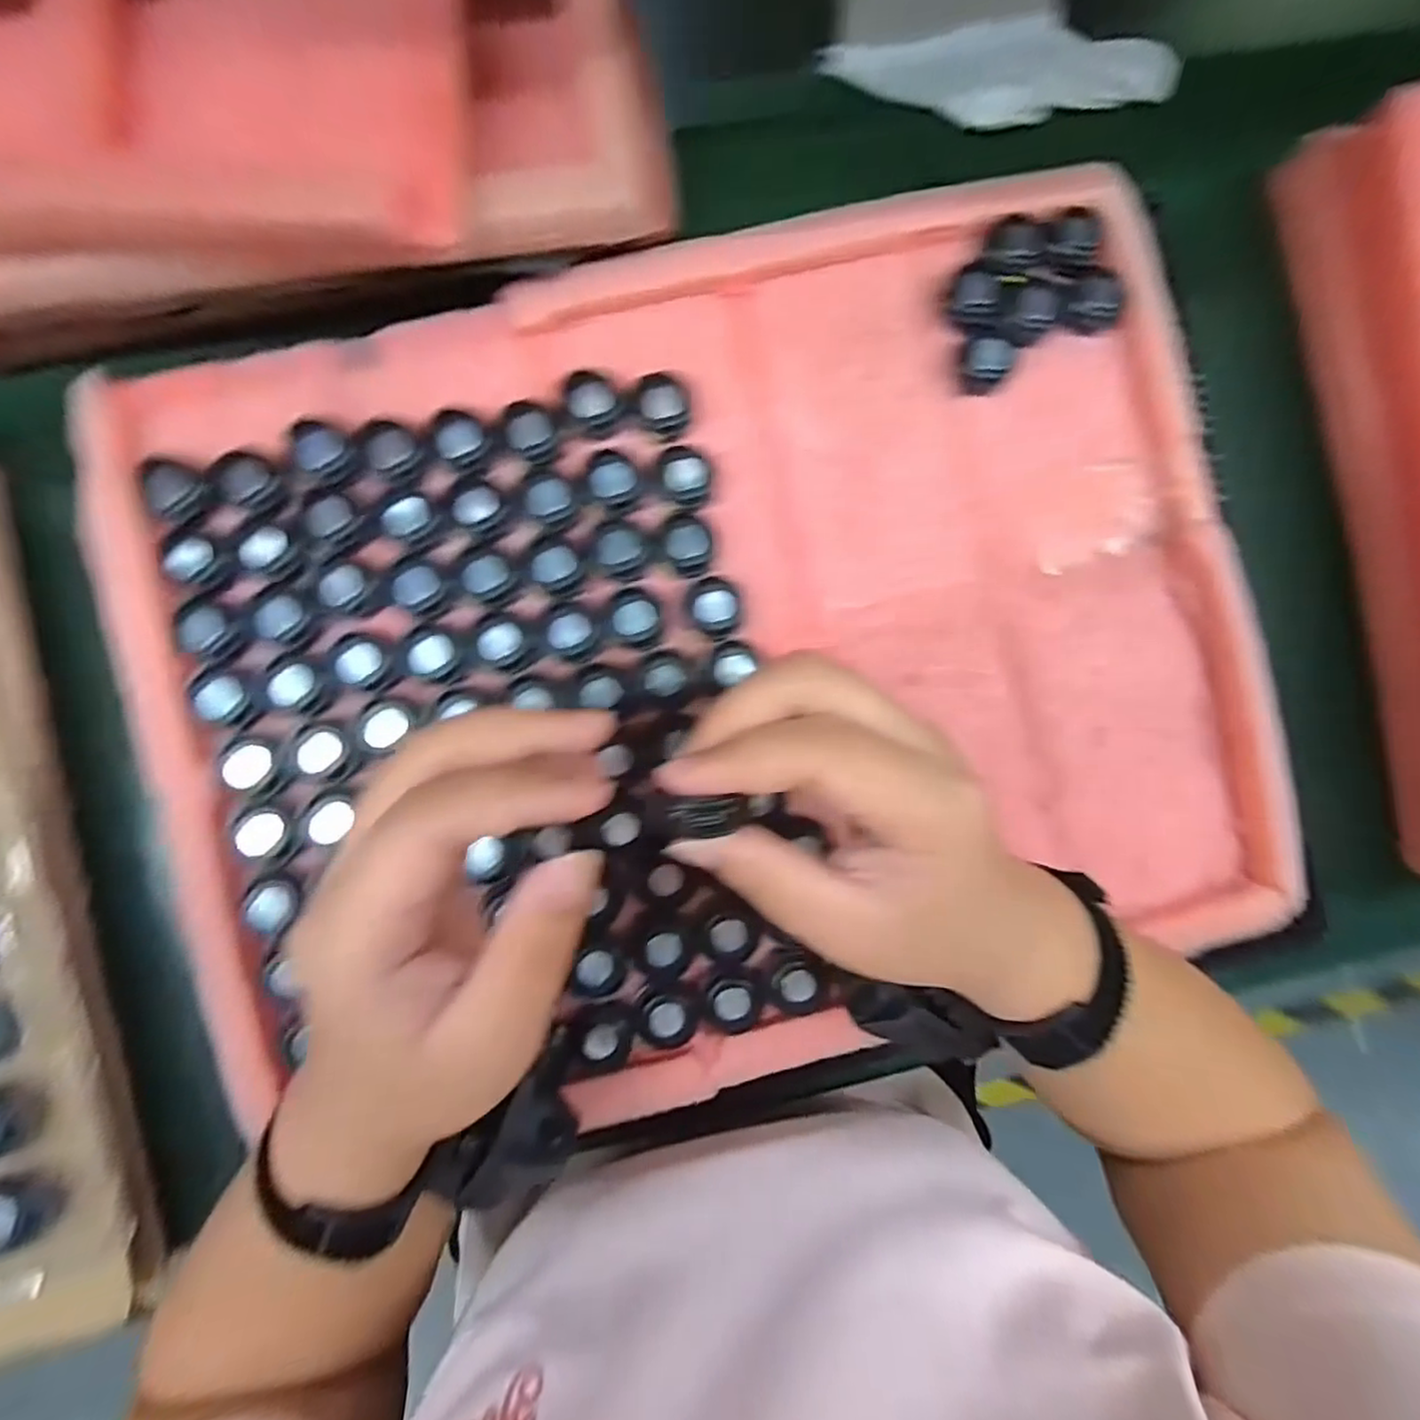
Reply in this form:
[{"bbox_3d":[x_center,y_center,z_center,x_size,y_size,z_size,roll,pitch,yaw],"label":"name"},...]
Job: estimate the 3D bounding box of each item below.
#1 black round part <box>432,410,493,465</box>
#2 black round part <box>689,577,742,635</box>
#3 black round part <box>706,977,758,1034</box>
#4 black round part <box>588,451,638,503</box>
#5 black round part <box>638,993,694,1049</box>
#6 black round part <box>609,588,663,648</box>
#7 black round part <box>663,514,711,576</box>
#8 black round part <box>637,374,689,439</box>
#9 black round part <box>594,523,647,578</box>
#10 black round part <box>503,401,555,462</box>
[{"bbox_3d":[-0.112,-0.122,0.306,0.022,0.008,0.022,0,88,-6],"label":"black round part"},{"bbox_3d":[0.003,-0.048,0.312,0.024,0.009,0.027,0,88,-6],"label":"black round part"},{"bbox_3d":[0.010,0.135,0.307,0.021,0.006,0.023,0,88,-6],"label":"black round part"},{"bbox_3d":[-0.044,-0.106,0.310,0.022,0.006,0.023,-2,88,-6],"label":"black round part"},{"bbox_3d":[-0.020,0.141,0.306,0.024,0.005,0.023,0,88,-6],"label":"black round part"},{"bbox_3d":[-0.034,-0.042,0.311,0.023,0.004,0.025,0,88,-6],"label":"black round part"},{"bbox_3d":[-0.010,-0.077,0.311,0.021,0.010,0.026,2,88,-6],"label":"black round part"},{"bbox_3d":[-0.022,-0.141,0.313,0.023,0.012,0.025,0,88,-6],"label":"black round part"},{"bbox_3d":[-0.040,-0.073,0.309,0.022,0.006,0.024,0,88,-6],"label":"black round part"},{"bbox_3d":[-0.082,-0.127,0.307,0.025,0.004,0.021,43,85,-3],"label":"black round part"}]

